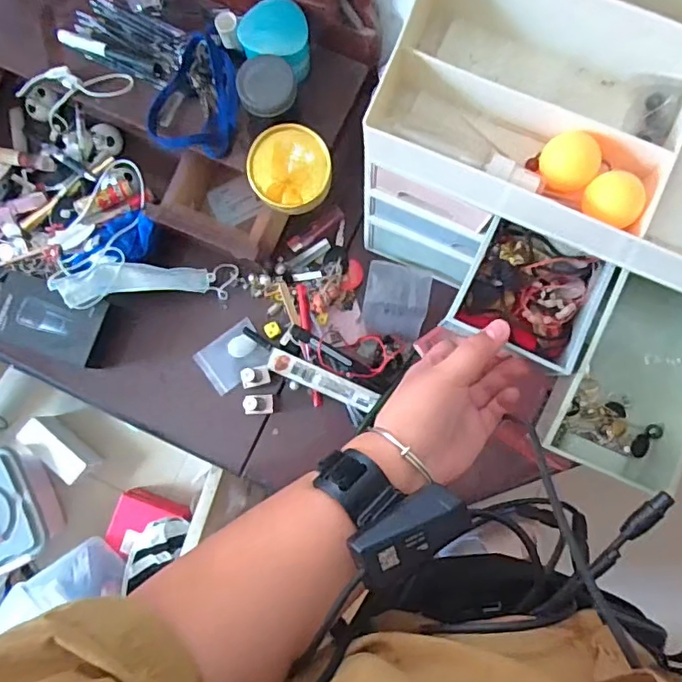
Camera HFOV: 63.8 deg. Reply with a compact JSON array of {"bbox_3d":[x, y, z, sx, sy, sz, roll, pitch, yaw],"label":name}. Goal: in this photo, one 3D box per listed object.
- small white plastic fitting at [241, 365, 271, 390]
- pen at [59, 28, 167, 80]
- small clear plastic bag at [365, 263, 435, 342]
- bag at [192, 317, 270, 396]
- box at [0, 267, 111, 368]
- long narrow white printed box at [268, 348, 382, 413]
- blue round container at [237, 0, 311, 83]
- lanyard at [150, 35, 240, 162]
[{"bbox_3d":[-0.094,0.040,0.612,0.026,0.079,0.023,-7,84,1],"label":"small white plastic fitting"},{"bbox_3d":[-0.246,-0.311,0.595,0.123,0.015,0.018,20,85,4],"label":"pen"},{"bbox_3d":[0.062,-0.044,0.628,0.071,0.022,0.084,9,114,0],"label":"small clear plastic bag"},{"bbox_3d":[-0.129,0.019,0.655,0.077,0.014,0.061,-34,84,-2],"label":"bag"},{"bbox_3d":[-0.364,-0.031,0.643,0.173,0.032,0.082,18,85,3],"label":"box"},{"bbox_3d":[-0.019,0.046,0.626,0.132,0.005,0.025,25,87,-8],"label":"long narrow white printed box"},{"bbox_3d":[-0.066,-0.304,0.560,0.070,0.057,0.061,16,85,3],"label":"blue round container"},{"bbox_3d":[-0.151,-0.256,0.571,0.098,0.045,0.114,11,84,3],"label":"lanyard"}]

